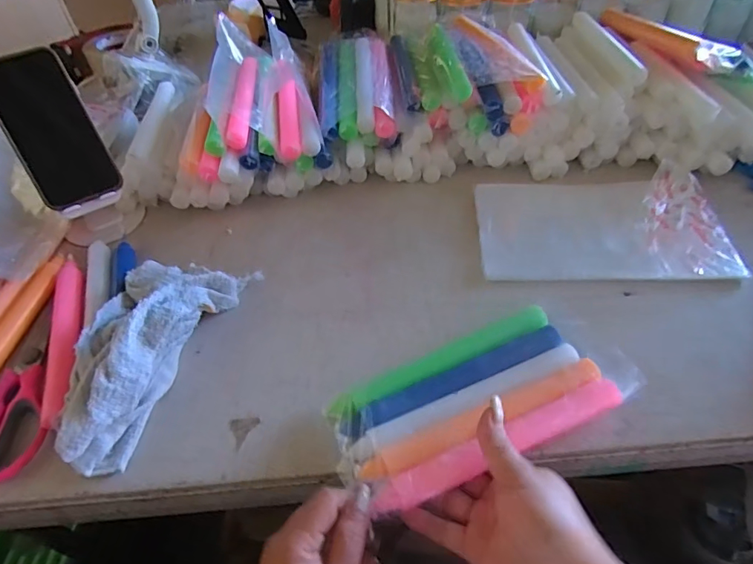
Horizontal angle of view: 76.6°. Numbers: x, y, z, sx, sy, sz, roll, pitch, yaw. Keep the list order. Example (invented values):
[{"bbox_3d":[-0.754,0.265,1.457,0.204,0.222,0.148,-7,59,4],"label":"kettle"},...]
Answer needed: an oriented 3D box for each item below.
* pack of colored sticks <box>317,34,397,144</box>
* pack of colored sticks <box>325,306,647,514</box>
[{"bbox_3d":[-0.027,-0.259,0.631,0.093,0.037,0.235,-5,47,0],"label":"pack of colored sticks"},{"bbox_3d":[0.080,0.085,0.377,0.228,0.026,0.112,-21,49,-15],"label":"pack of colored sticks"}]

